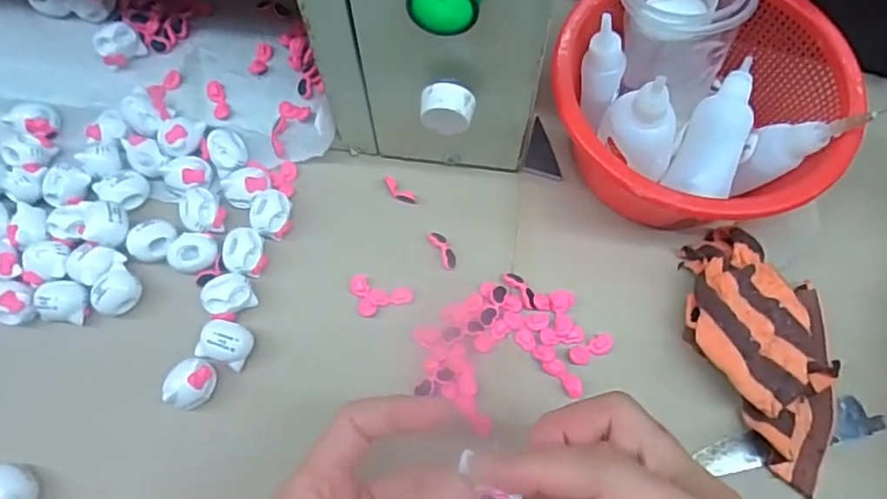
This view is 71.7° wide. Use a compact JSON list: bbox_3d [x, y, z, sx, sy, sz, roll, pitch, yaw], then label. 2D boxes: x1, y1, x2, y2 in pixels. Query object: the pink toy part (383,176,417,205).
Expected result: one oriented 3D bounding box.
[{"bbox_3d":[-0.026,-0.034,0.357,0.022,0.006,0.008,37,74,13],"label":"pink toy part"}]

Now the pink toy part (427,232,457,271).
[{"bbox_3d":[0.000,0.000,0.344,0.009,0.005,0.024,-27,72,-10],"label":"pink toy part"}]

